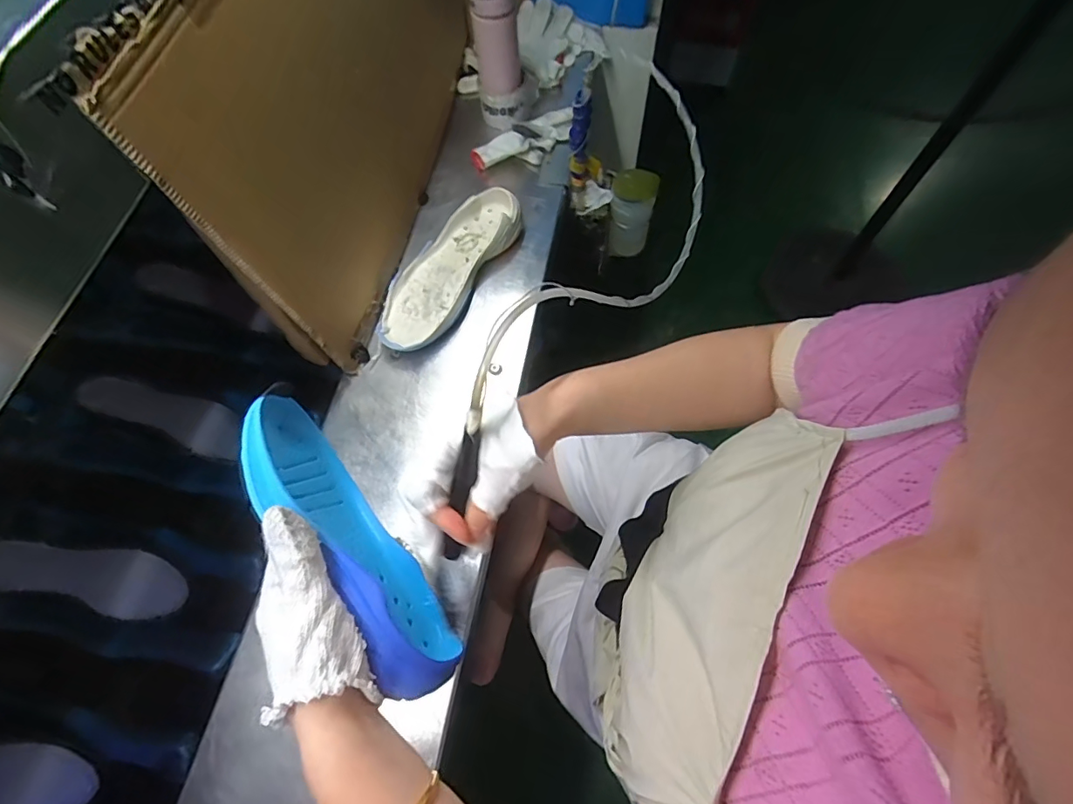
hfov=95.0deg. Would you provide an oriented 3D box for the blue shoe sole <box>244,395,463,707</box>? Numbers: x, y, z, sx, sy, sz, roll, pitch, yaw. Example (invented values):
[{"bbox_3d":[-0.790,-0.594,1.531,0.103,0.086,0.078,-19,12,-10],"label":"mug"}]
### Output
[{"bbox_3d":[-0.133,0.097,0.345,0.045,0.091,0.219,-35,84,-12],"label":"blue shoe sole"}]

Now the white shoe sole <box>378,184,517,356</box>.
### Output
[{"bbox_3d":[-0.126,-0.188,0.697,0.109,0.048,0.278,25,69,13],"label":"white shoe sole"}]

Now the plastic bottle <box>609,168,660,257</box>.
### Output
[{"bbox_3d":[0.167,-0.328,0.869,0.074,0.141,0.070,15,67,9],"label":"plastic bottle"}]

